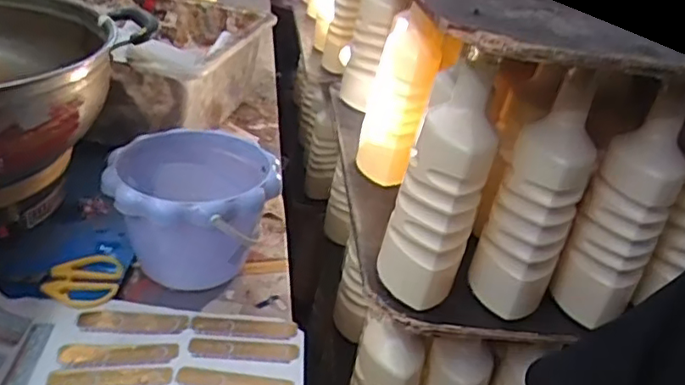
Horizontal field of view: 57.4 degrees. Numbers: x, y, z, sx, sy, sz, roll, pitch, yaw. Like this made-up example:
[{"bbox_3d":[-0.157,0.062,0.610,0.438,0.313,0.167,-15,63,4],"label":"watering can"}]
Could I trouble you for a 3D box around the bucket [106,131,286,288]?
[{"bbox_3d":[-0.143,0.023,0.609,0.153,0.116,0.146,7,31,-1],"label":"bucket"}]

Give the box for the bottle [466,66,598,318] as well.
[{"bbox_3d":[0.175,0.004,0.563,0.070,0.212,0.081,23,31,20],"label":"bottle"}]

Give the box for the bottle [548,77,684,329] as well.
[{"bbox_3d":[0.260,0.011,0.572,0.068,0.216,0.077,25,32,23],"label":"bottle"}]

